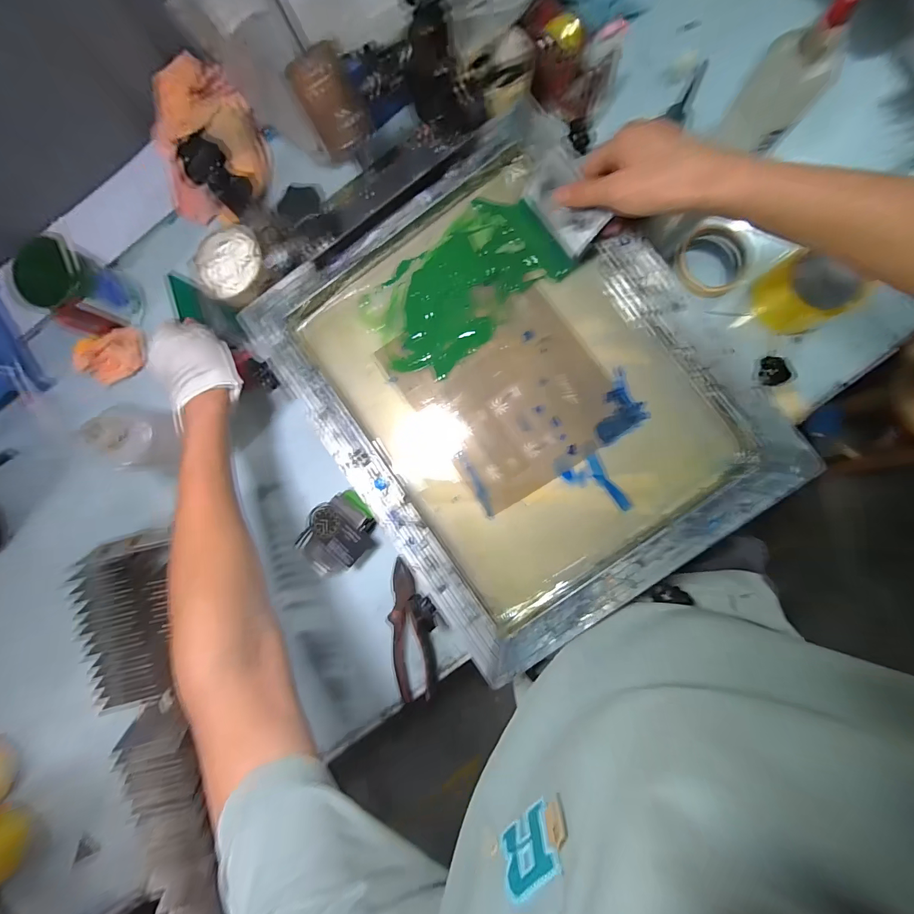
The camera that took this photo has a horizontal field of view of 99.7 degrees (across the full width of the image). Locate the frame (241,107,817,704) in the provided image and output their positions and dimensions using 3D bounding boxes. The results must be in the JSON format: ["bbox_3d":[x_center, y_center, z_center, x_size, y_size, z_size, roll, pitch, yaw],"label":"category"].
[{"bbox_3d":[0.063,-0.072,0.417,0.389,0.049,0.475,-34,84,0],"label":"frame"}]

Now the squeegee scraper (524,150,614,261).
[{"bbox_3d":[0.109,-0.252,0.385,0.009,0.057,0.094,-27,82,-42],"label":"squeegee scraper"}]

